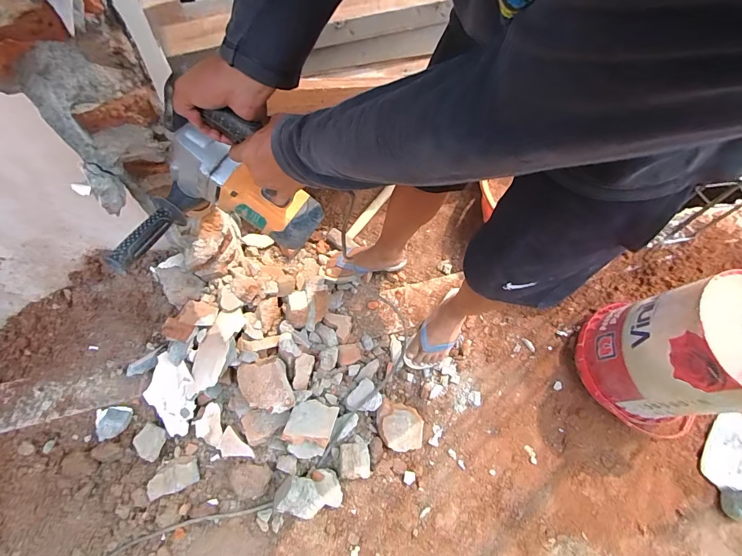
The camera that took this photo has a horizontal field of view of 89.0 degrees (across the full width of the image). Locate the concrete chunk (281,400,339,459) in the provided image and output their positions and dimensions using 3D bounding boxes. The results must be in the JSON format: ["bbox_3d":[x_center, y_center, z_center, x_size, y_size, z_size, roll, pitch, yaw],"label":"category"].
[{"bbox_3d":[-0.144,0.357,0.891,0.102,0.079,0.124,17,66,5],"label":"concrete chunk"}]

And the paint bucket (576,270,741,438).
[{"bbox_3d":[0.730,0.167,0.879,0.291,0.352,0.287,1,65,-2],"label":"paint bucket"}]

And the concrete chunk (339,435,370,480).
[{"bbox_3d":[-0.039,0.429,0.907,0.072,0.042,0.094,-1,65,-3],"label":"concrete chunk"}]

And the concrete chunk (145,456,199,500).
[{"bbox_3d":[-0.461,0.462,0.876,0.113,0.027,0.067,-22,68,-12],"label":"concrete chunk"}]

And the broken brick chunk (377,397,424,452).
[{"bbox_3d":[0.073,0.376,0.954,0.127,0.075,0.110,16,66,5],"label":"broken brick chunk"}]

